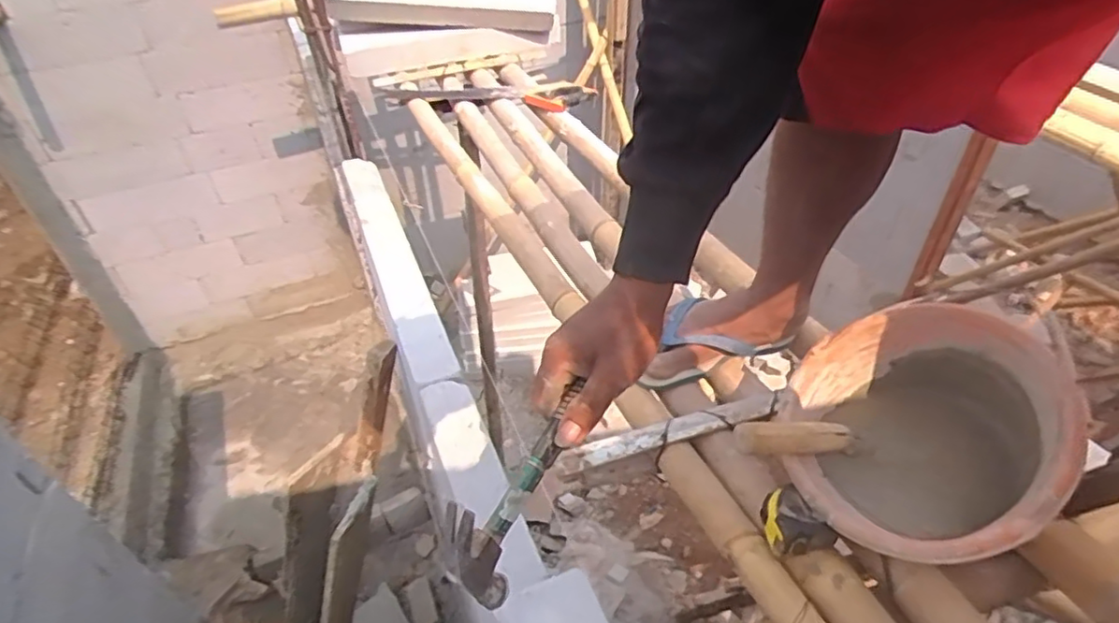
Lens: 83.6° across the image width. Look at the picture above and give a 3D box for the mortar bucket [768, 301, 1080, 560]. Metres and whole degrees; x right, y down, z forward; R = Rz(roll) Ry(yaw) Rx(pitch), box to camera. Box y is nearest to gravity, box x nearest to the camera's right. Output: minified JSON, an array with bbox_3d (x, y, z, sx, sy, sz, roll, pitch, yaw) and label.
[{"bbox_3d":[0.391,0.139,0.664,0.256,0.190,0.256,26,81,47],"label":"mortar bucket"}]

